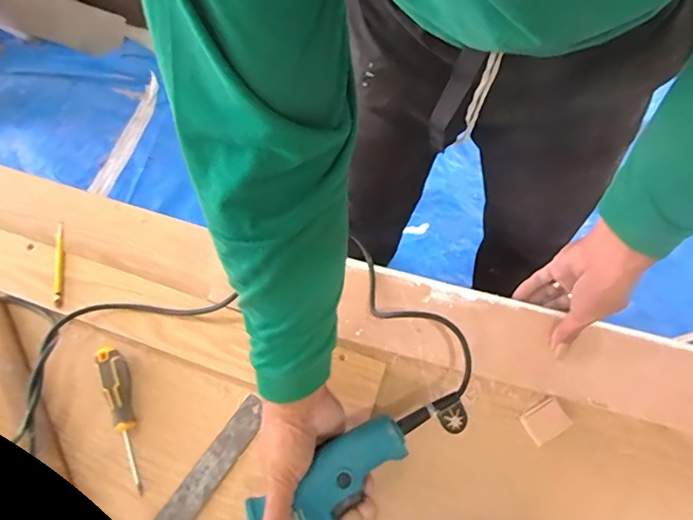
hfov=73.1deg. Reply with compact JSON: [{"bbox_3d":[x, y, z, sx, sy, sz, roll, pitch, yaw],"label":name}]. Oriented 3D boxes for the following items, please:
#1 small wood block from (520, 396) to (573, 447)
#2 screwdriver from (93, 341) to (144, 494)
[{"bbox_3d":[0.230,0.187,0.543,0.049,0.019,0.036,-30,71,-14],"label":"small wood block"},{"bbox_3d":[-0.248,0.174,0.526,0.029,0.026,0.161,-22,69,-11],"label":"screwdriver"}]

